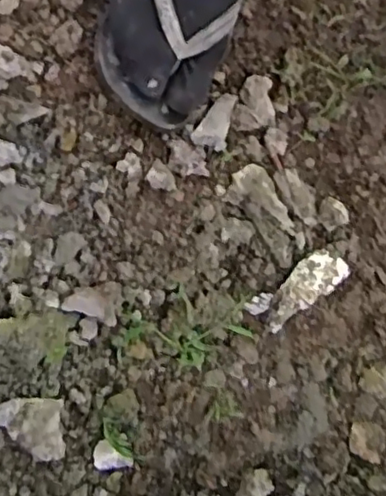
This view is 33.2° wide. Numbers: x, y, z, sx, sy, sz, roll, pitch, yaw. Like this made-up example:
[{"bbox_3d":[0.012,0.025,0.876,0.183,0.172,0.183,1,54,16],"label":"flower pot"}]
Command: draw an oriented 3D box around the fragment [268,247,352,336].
[{"bbox_3d":[0.100,0.036,0.580,0.091,0.019,0.037,-42,80,-8],"label":"fragment"}]

